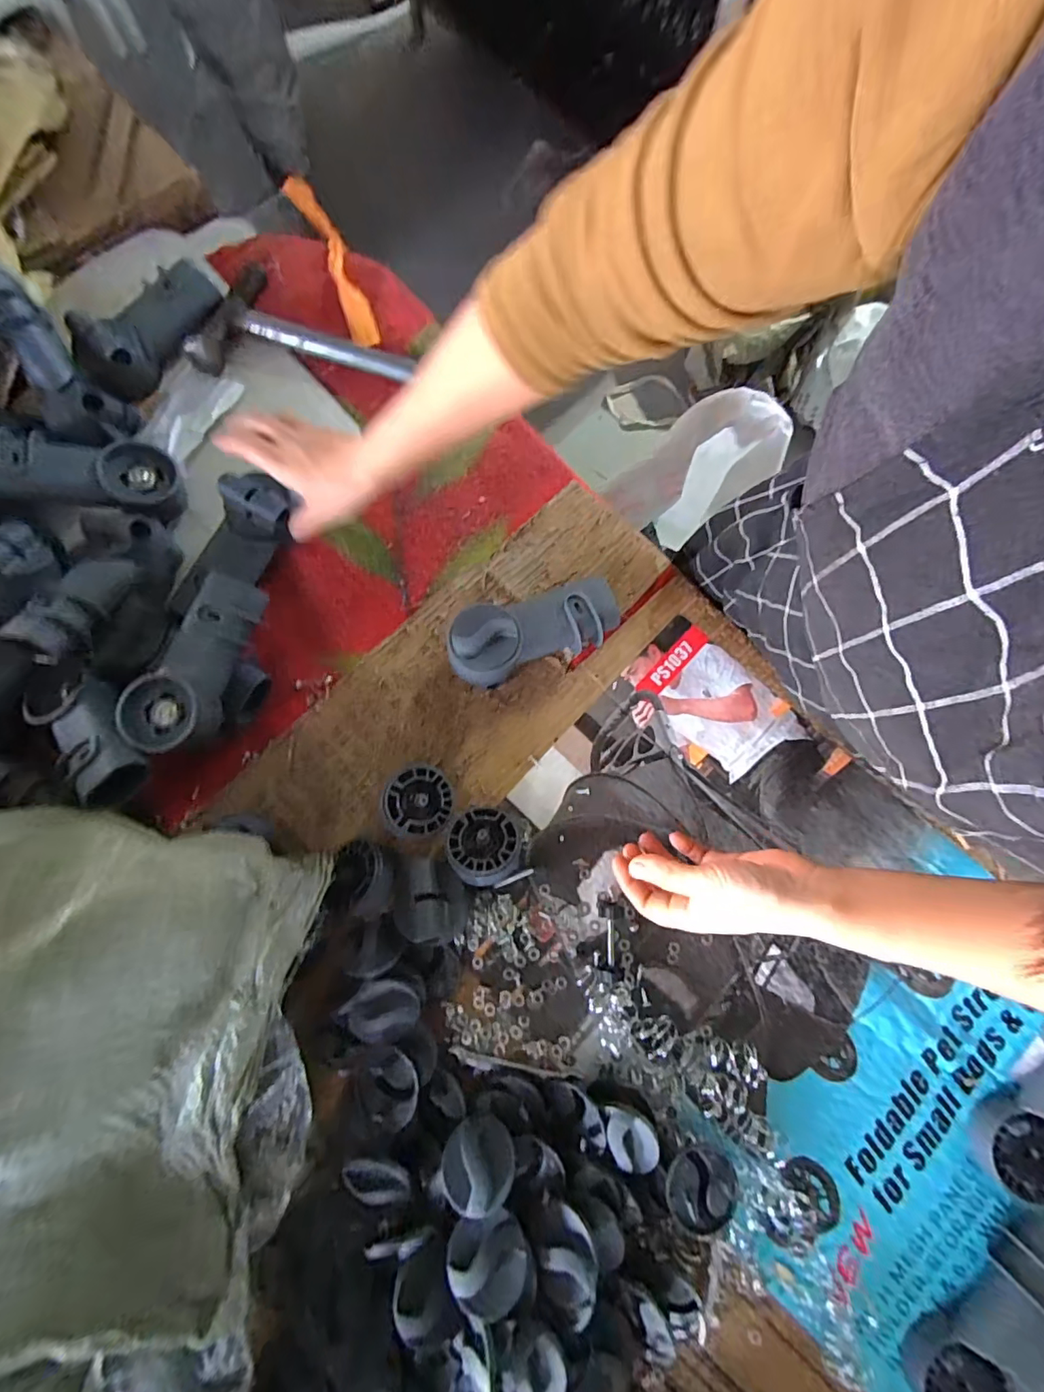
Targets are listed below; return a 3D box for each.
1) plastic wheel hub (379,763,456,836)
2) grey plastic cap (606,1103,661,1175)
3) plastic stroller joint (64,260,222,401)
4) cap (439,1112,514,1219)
[{"bbox_3d":[-0.093,0.094,0.453,0.067,0.018,0.057,-35,96,-37],"label":"plastic wheel hub"},{"bbox_3d":[0.087,0.348,0.399,0.038,0.012,0.046,-1,78,0],"label":"grey plastic cap"},{"bbox_3d":[-0.393,-0.389,0.538,0.062,0.057,0.164,34,80,7],"label":"plastic stroller joint"},{"bbox_3d":[-0.034,0.359,0.391,0.056,0.019,0.056,-2,47,2],"label":"cap"}]

